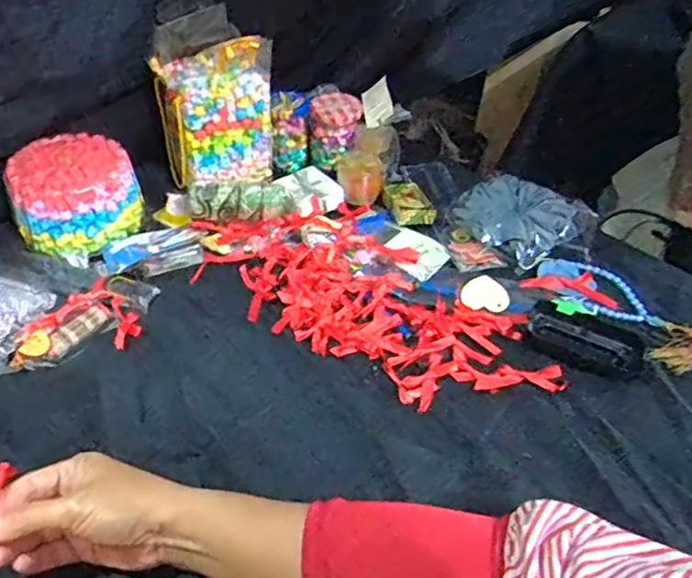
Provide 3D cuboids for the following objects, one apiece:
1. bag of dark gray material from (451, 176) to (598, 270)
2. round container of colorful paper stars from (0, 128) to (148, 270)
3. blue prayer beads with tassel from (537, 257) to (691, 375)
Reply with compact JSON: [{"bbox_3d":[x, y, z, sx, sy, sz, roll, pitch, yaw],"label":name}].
[{"bbox_3d":[0.201,-0.076,0.709,0.151,0.031,0.127,23,46,19],"label":"bag of dark gray material"},{"bbox_3d":[-0.284,-0.104,0.652,0.125,0.068,0.121,3,43,-3],"label":"round container of colorful paper stars"},{"bbox_3d":[0.285,0.018,0.631,0.182,0.009,0.082,31,49,25],"label":"blue prayer beads with tassel"}]

